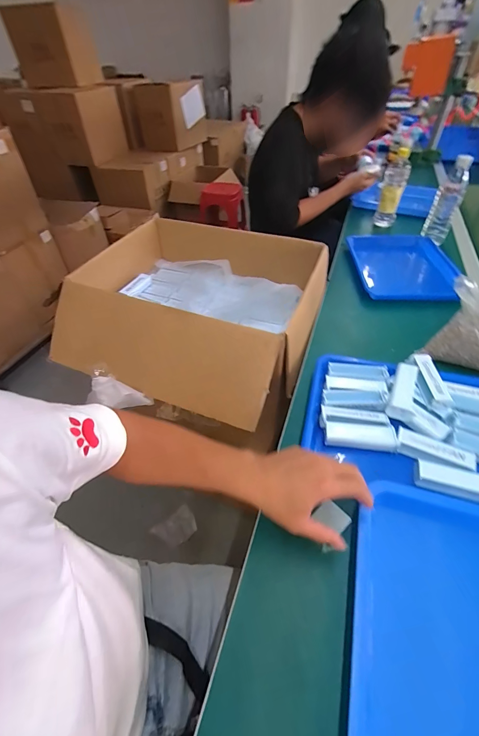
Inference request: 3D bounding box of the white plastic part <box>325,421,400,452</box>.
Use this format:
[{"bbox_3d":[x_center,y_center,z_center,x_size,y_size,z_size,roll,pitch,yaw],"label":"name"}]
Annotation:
[{"bbox_3d":[0.184,0.104,0.474,0.102,0.023,0.033,4,47,6],"label":"white plastic part"}]

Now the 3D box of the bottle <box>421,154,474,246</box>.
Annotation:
[{"bbox_3d":[0.593,-0.470,0.886,0.068,0.213,0.052,24,52,23],"label":"bottle"}]

